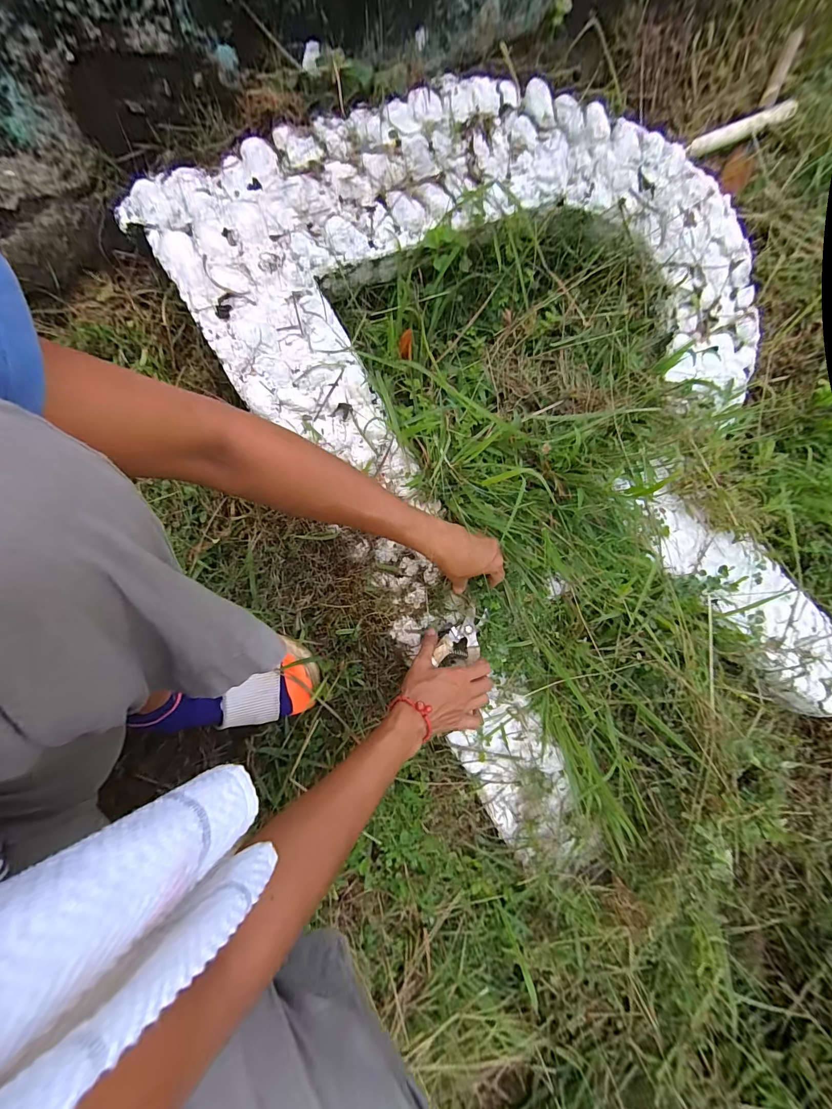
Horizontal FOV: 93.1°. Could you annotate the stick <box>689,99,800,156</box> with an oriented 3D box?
[{"bbox_3d":[0.521,-0.686,0.635,0.200,0.026,0.026,-24,72,-7],"label":"stick"}]

